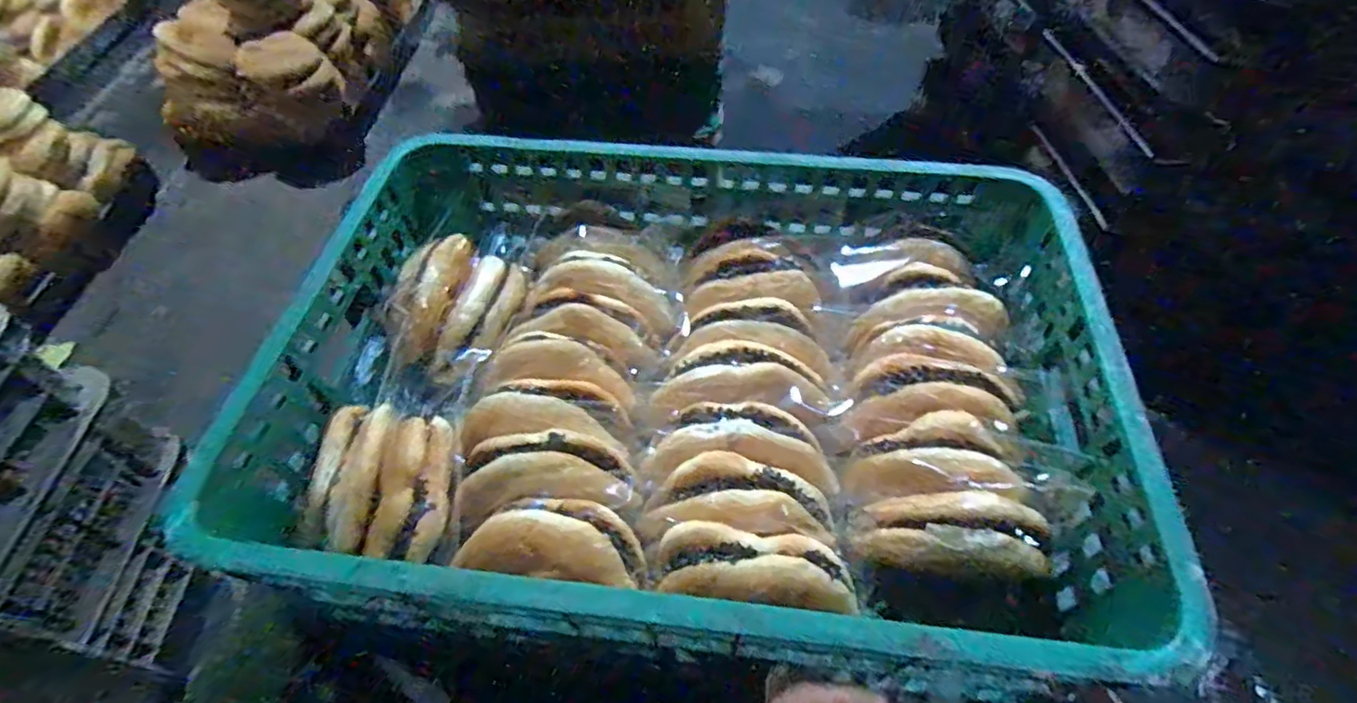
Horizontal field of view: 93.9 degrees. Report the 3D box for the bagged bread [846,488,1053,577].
[{"bbox_3d":[0.195,0.133,0.463,0.137,0.075,0.050,-4,51,23],"label":"bagged bread"}]

